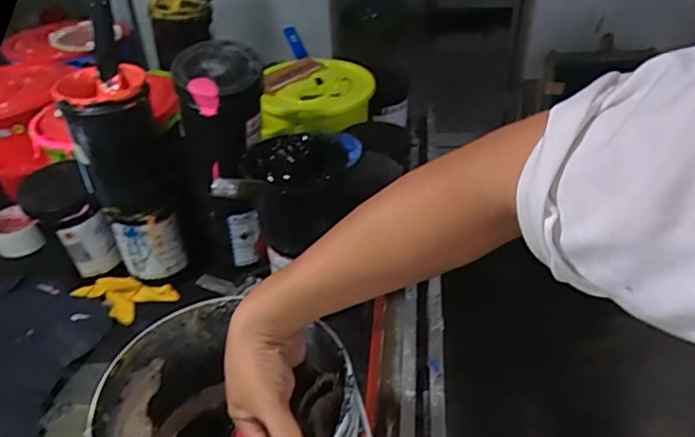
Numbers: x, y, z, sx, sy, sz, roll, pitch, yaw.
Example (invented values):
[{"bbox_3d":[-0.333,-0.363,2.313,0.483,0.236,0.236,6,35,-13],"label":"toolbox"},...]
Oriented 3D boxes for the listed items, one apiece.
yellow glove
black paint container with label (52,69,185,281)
[{"bbox_3d":[-0.333,0.119,0.839,0.147,0.015,0.072,11,55,5],"label":"yellow glove"},{"bbox_3d":[-0.299,-0.053,0.787,0.113,0.285,0.090,-19,41,-20],"label":"black paint container with label"}]

